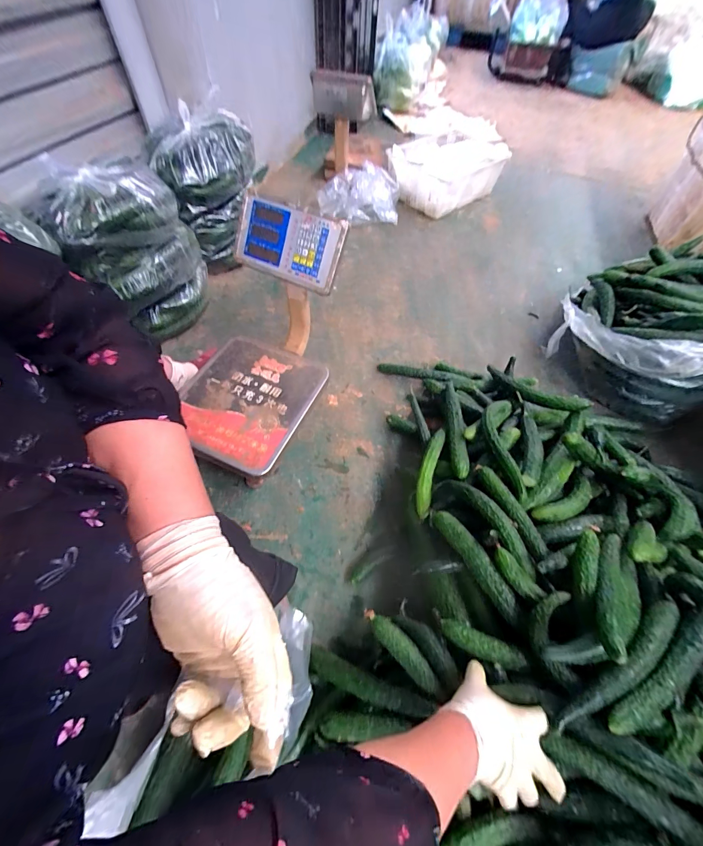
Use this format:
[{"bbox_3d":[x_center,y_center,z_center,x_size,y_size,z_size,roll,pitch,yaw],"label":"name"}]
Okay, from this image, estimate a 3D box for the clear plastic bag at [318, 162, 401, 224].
[{"bbox_3d":[0.030,-0.941,1.412,0.336,0.161,0.182,-1,59,-4],"label":"clear plastic bag"}]

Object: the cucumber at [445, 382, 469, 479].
[{"bbox_3d":[0.233,0.008,0.758,0.038,0.031,0.289,8,44,3],"label":"cucumber"}]

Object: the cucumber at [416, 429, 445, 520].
[{"bbox_3d":[0.167,0.094,0.717,0.039,0.053,0.204,17,60,7],"label":"cucumber"}]

